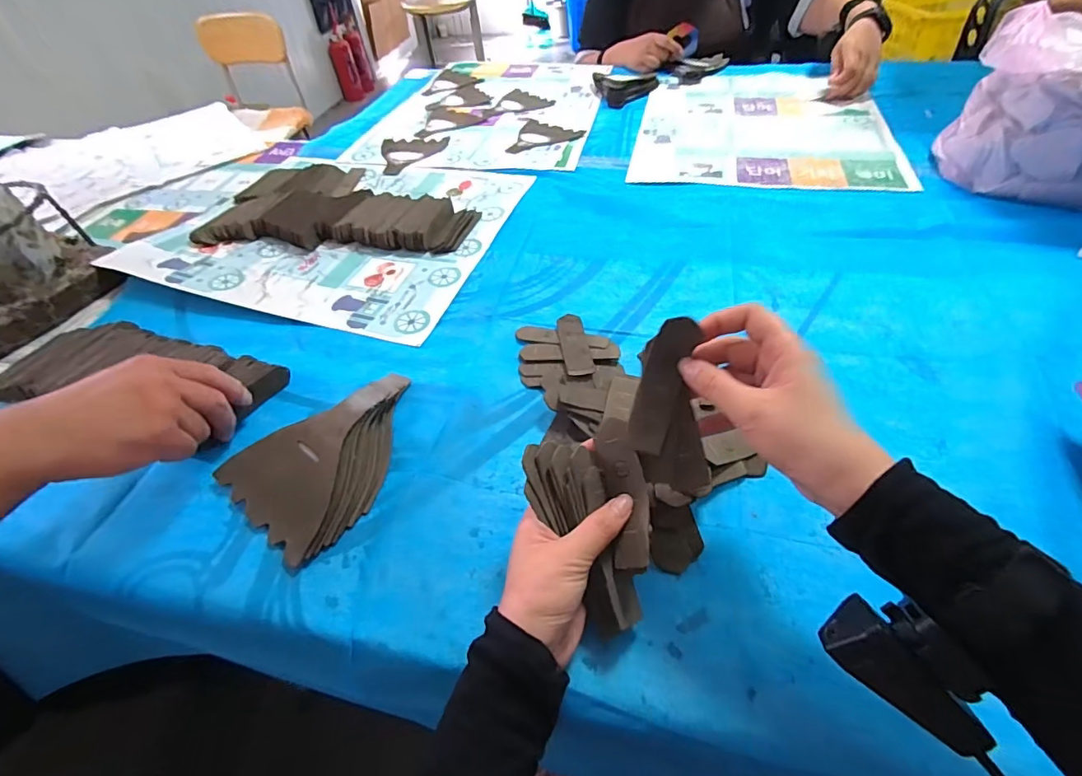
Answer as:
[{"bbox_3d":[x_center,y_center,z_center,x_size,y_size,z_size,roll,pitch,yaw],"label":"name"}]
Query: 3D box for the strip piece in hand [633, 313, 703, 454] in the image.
[{"bbox_3d":[0.078,-0.002,0.317,0.024,0.010,0.087,16,97,19],"label":"strip piece in hand"}]

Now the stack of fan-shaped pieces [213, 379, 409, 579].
[{"bbox_3d":[-0.175,0.050,0.419,0.125,0.034,0.170,34,60,30],"label":"stack of fan-shaped pieces"}]

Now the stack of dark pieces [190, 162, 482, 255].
[{"bbox_3d":[-0.284,-0.281,0.723,0.397,0.032,0.243,1,49,8],"label":"stack of dark pieces"}]

